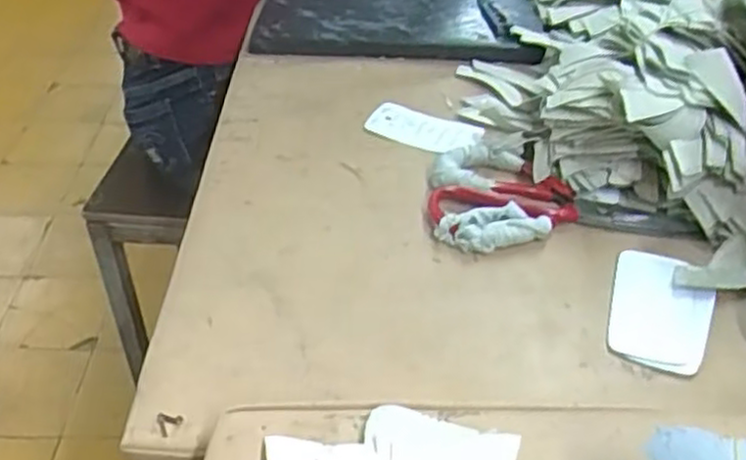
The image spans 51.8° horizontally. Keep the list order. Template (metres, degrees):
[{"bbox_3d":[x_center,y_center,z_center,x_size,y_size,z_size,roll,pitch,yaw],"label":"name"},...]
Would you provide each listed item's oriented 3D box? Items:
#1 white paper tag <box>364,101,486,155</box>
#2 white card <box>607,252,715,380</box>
[{"bbox_3d":[0.046,-0.092,0.705,0.105,0.010,0.052,23,45,25],"label":"white paper tag"},{"bbox_3d":[0.200,0.055,0.533,0.066,0.010,0.105,13,41,15],"label":"white card"}]

